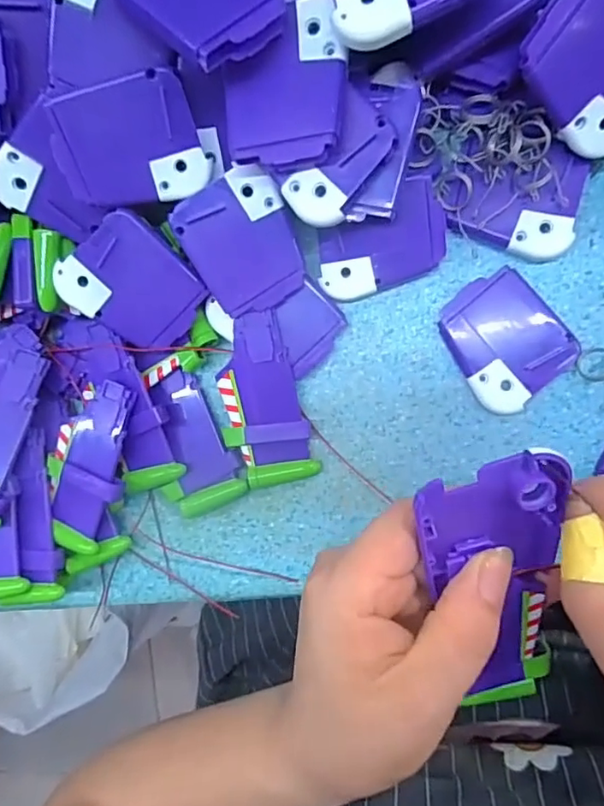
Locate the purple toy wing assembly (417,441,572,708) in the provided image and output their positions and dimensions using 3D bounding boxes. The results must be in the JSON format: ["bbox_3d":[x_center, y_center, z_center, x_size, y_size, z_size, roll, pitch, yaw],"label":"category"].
[{"bbox_3d":[0.073,0.070,0.203,0.049,0.012,0.114,-12,117,6],"label":"purple toy wing assembly"}]

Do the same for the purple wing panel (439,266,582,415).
[{"bbox_3d":[0.098,-0.031,0.268,0.052,0.009,0.060,-42,86,9],"label":"purple wing panel"}]

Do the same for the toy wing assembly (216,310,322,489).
[{"bbox_3d":[-0.022,0.000,0.282,0.040,0.016,0.086,-15,90,10],"label":"toy wing assembly"}]

